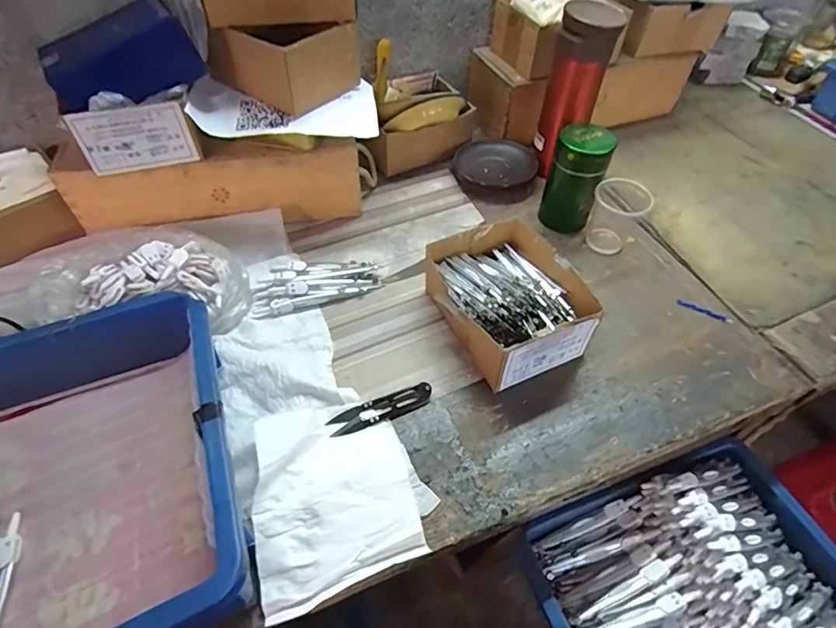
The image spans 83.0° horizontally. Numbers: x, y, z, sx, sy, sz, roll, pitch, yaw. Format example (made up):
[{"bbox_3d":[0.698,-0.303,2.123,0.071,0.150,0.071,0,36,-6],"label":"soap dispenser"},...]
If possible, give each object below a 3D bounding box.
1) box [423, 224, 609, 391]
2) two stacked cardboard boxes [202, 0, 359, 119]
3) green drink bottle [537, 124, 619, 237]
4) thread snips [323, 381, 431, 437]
[{"bbox_3d":[0.089,-0.014,0.494,0.135,0.068,0.156,-20,55,-17],"label":"box"},{"bbox_3d":[-0.150,-0.324,0.505,0.131,0.157,0.110,30,56,21],"label":"two stacked cardboard boxes"},{"bbox_3d":[0.194,-0.168,0.580,0.063,0.105,0.058,20,54,13],"label":"green drink bottle"},{"bbox_3d":[-0.034,0.090,0.446,0.100,0.008,0.025,-18,55,-16],"label":"thread snips"}]

